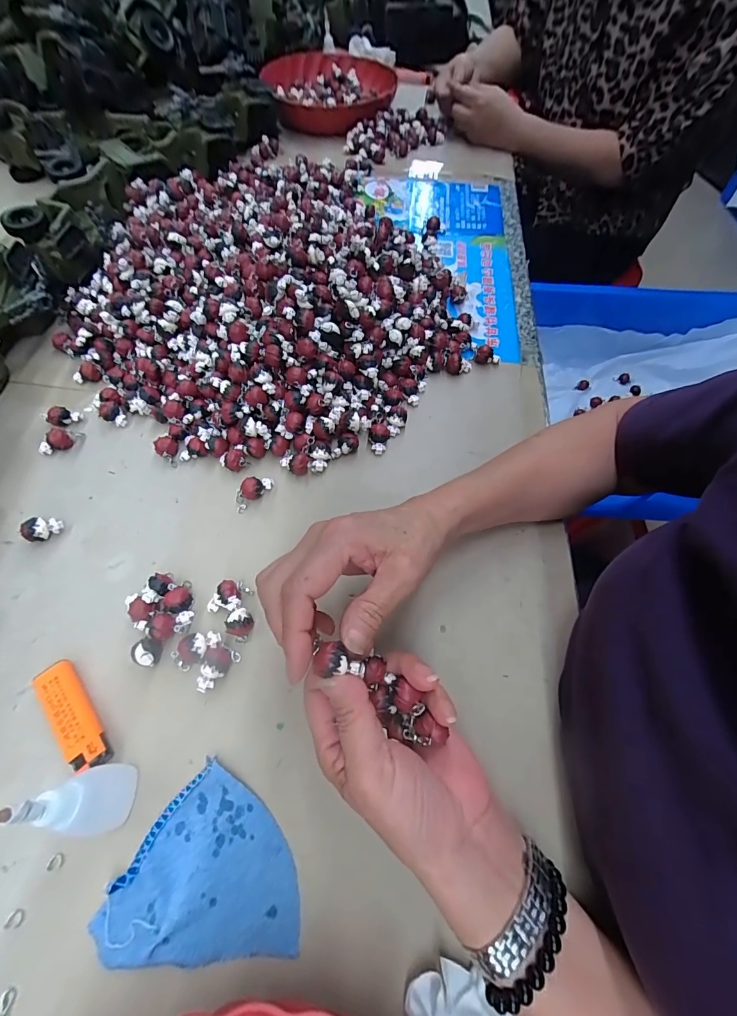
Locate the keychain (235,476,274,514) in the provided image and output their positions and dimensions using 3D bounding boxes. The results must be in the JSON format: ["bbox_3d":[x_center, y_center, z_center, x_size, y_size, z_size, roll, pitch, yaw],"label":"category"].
[{"bbox_3d":[-0.106,-0.017,0.359,0.040,0.016,0.018,-41,69,-19],"label":"keychain"}]

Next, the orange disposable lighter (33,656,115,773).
[{"bbox_3d":[-0.208,0.145,0.280,0.023,0.011,0.082,-38,68,-18],"label":"orange disposable lighter"}]

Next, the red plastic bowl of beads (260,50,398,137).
[{"bbox_3d":[-0.072,-0.781,0.743,0.235,0.050,0.281,4,62,2],"label":"red plastic bowl of beads"}]

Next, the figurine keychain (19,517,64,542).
[{"bbox_3d":[-0.284,0.019,0.345,0.026,0.016,0.020,-2,62,-1],"label":"figurine keychain"}]

